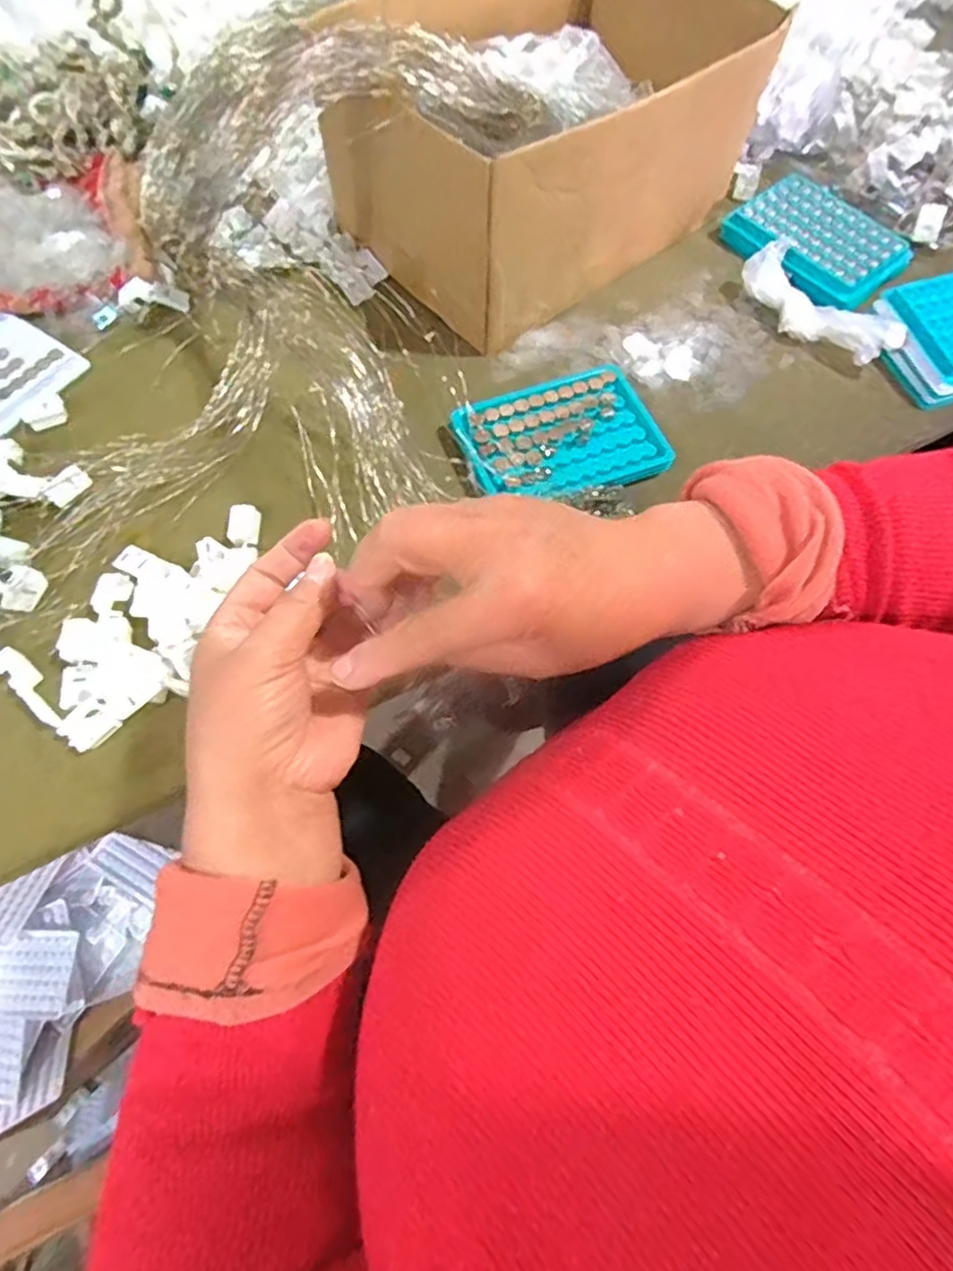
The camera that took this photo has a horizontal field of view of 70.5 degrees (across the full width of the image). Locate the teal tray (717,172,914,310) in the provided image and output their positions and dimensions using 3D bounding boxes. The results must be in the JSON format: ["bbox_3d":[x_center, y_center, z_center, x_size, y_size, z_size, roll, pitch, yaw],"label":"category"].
[{"bbox_3d":[0.284,-0.327,0.563,0.101,0.021,0.130,-37,73,-15],"label":"teal tray"}]

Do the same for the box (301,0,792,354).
[{"bbox_3d":[0.047,-0.385,0.507,0.279,0.127,0.199,-37,72,-15],"label":"box"}]

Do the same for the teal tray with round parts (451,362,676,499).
[{"bbox_3d":[0.057,-0.135,0.469,0.133,0.026,0.099,-22,69,-10],"label":"teal tray with round parts"}]

